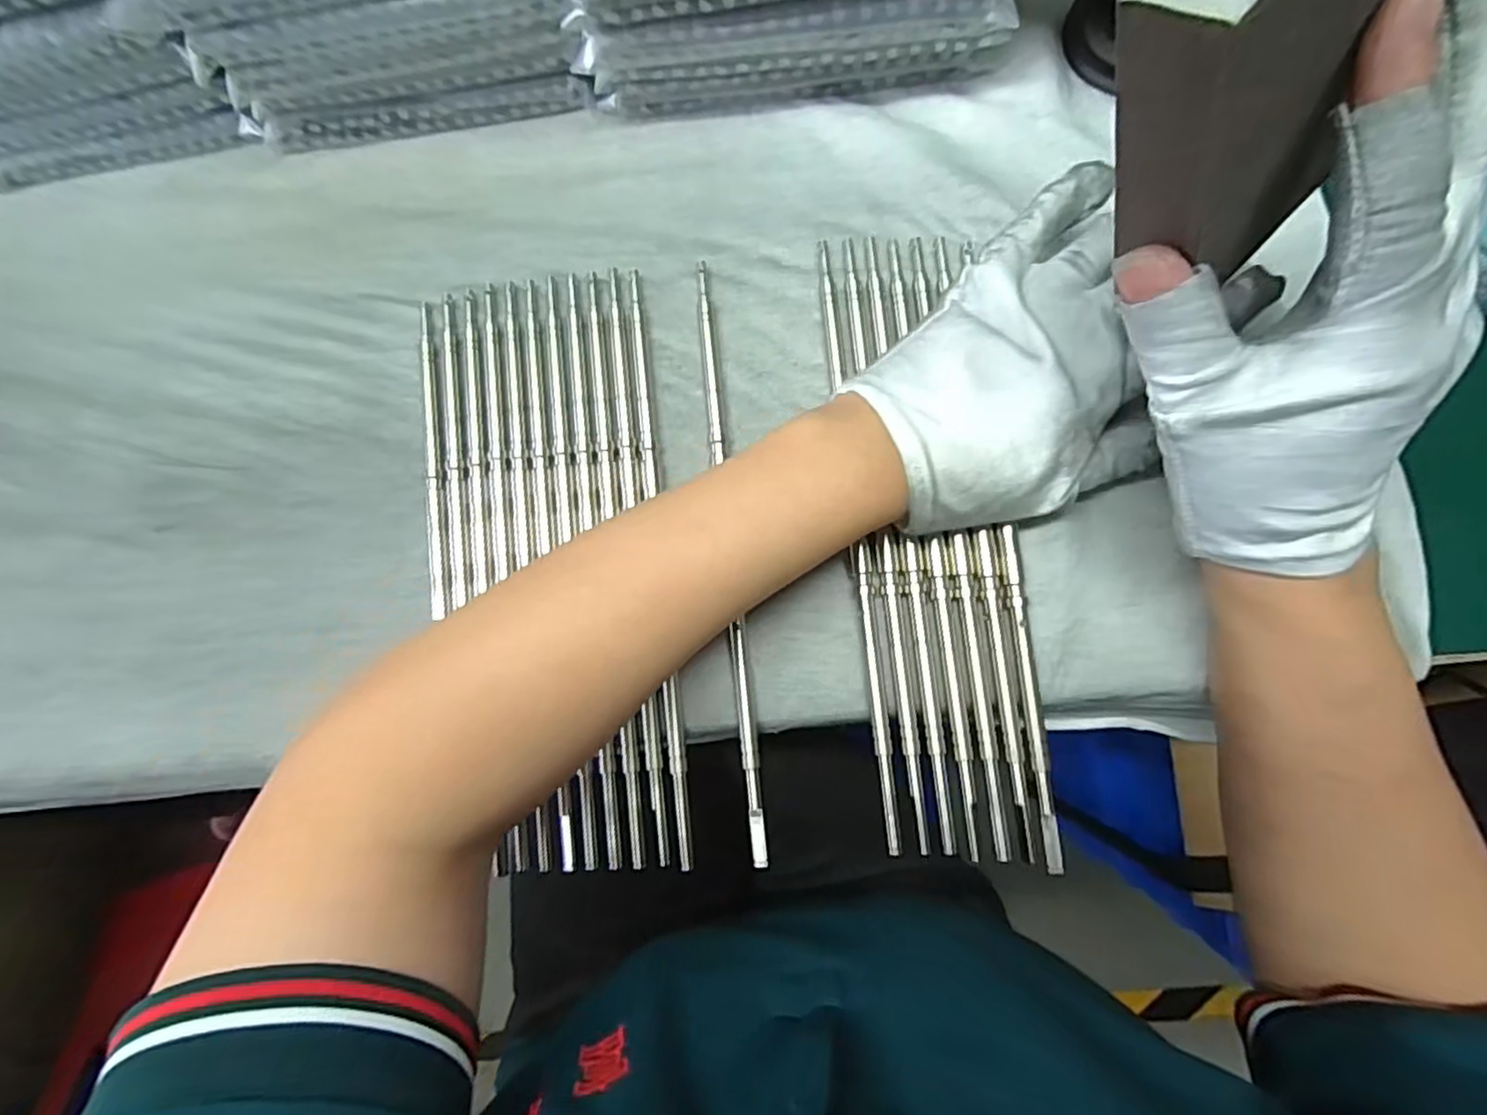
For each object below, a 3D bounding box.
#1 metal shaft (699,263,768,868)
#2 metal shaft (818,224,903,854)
[{"bbox_3d":[-0.006,-0.005,0.285,0.007,0.008,0.260,-7,81,5],"label":"metal shaft"},{"bbox_3d":[0.048,-0.013,0.281,0.007,0.008,0.260,-6,81,5],"label":"metal shaft"}]

